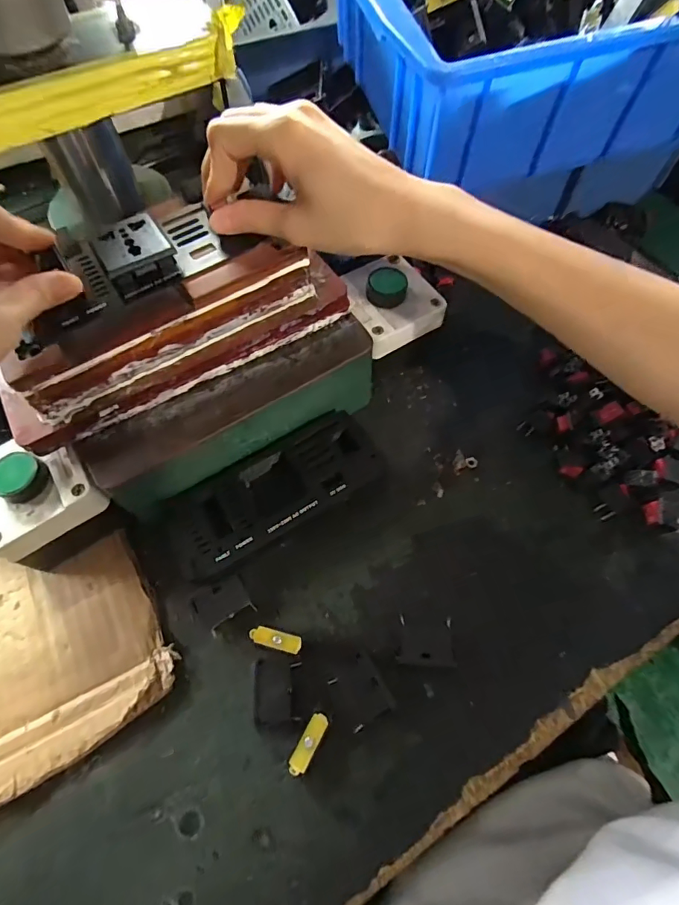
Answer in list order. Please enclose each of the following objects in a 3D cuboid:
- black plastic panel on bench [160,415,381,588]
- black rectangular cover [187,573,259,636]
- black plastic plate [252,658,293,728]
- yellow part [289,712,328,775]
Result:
[{"bbox_3d":[-0.041,0.026,0.314,0.146,0.021,0.063,-30,68,-12],"label":"black plastic panel on bench"},{"bbox_3d":[-0.074,0.096,0.292,0.035,0.006,0.025,-27,67,-11],"label":"black rectangular cover"},{"bbox_3d":[-0.038,0.138,0.269,0.022,0.004,0.034,2,61,-18],"label":"black plastic plate"},{"bbox_3d":[-0.016,0.153,0.244,0.010,0.004,0.030,27,68,13],"label":"yellow part"}]

